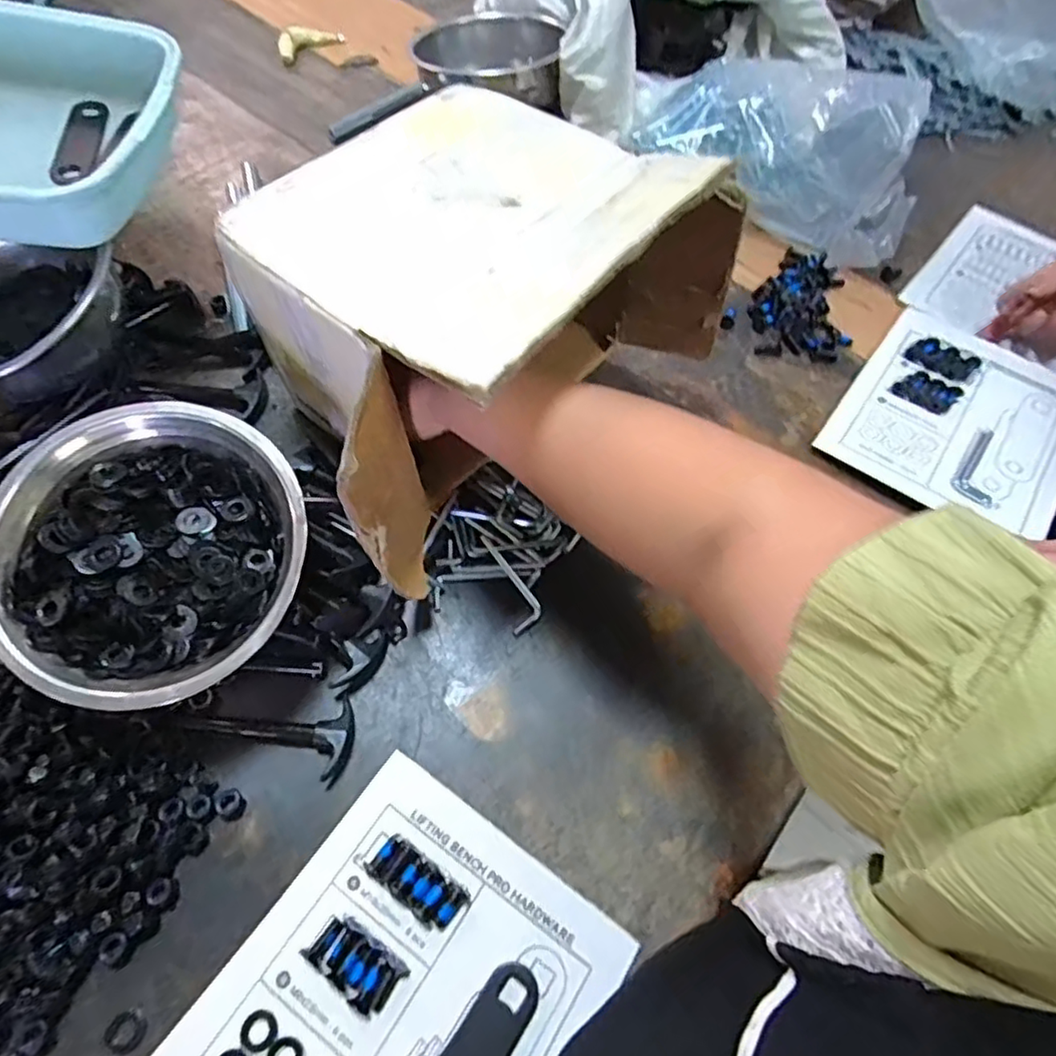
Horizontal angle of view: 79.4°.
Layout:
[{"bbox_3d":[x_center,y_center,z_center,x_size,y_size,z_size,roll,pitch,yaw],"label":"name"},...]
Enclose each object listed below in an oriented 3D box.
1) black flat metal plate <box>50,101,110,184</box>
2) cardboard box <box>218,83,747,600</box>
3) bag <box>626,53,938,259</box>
[{"bbox_3d":[-0.379,-0.328,0.539,0.031,0.008,0.104,-3,61,-13],"label":"black flat metal plate"},{"bbox_3d":[-0.052,-0.162,0.461,0.249,0.202,0.329,41,67,17],"label":"cardboard box"},{"bbox_3d":[0.269,-0.402,0.674,0.293,0.152,0.102,28,64,11],"label":"bag"}]

